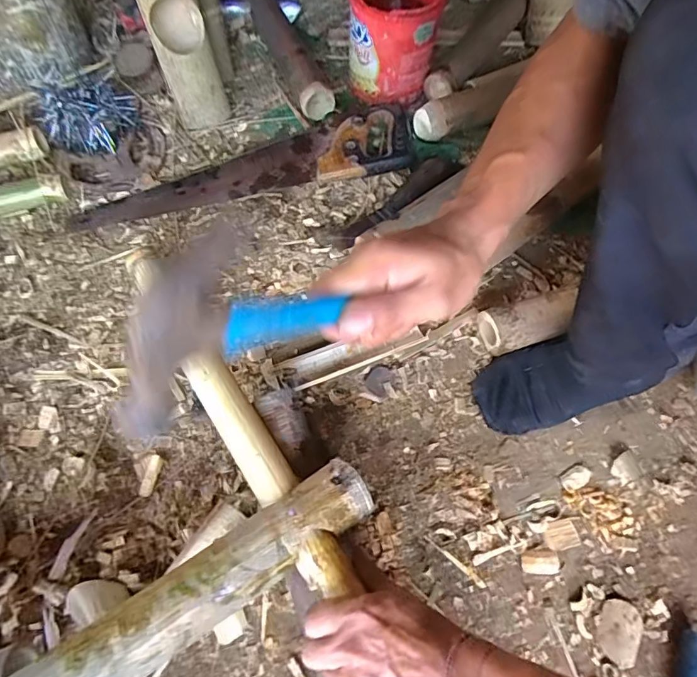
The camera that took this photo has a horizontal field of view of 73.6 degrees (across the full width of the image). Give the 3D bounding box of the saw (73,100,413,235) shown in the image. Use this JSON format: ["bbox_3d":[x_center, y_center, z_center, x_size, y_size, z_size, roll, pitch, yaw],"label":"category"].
[{"bbox_3d":[-0.151,-0.248,0.679,0.496,0.043,0.105,-12,65,-8],"label":"saw"}]

